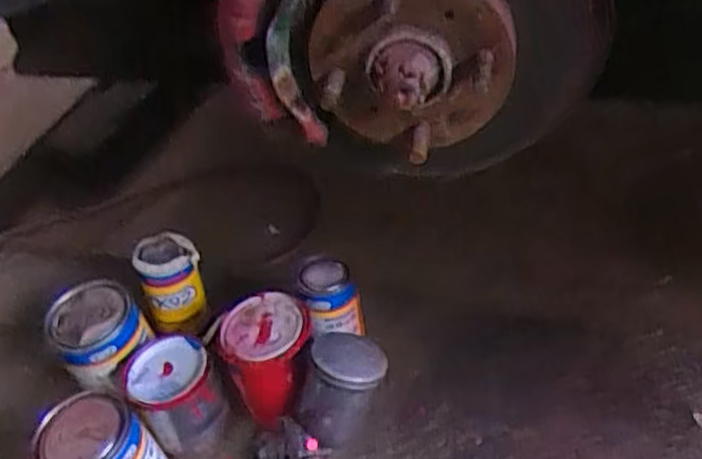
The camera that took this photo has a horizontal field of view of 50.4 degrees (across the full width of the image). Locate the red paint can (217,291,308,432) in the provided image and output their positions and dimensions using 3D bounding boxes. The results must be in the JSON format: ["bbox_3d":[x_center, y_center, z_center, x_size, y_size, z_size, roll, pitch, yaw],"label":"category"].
[{"bbox_3d":[-0.092,0.146,0.843,0.103,0.103,0.109,-10,43,-3],"label":"red paint can"}]

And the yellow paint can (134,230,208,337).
[{"bbox_3d":[-0.228,0.073,0.956,0.080,0.110,0.066,-21,44,-14],"label":"yellow paint can"}]

